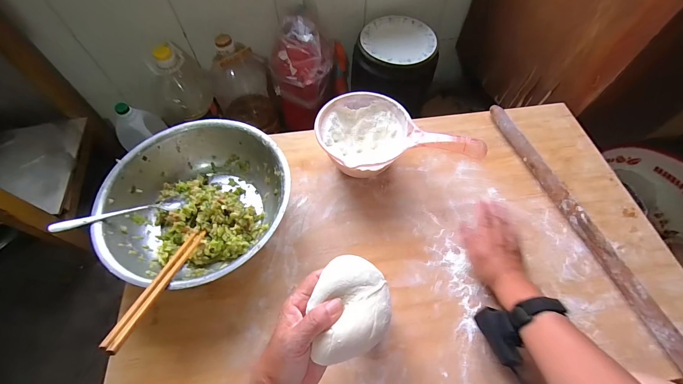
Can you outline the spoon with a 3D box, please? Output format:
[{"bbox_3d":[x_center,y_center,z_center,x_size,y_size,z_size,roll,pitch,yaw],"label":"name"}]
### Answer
[{"bbox_3d":[-0.321,0.033,0.446,0.159,0.015,0.025,-15,58,-38],"label":"spoon"}]

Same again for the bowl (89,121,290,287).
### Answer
[{"bbox_3d":[-0.215,0.020,0.479,0.268,0.086,0.259,0,60,0],"label":"bowl"}]

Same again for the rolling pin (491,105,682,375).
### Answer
[{"bbox_3d":[0.387,0.065,0.475,0.021,0.033,0.552,-14,61,-7],"label":"rolling pin"}]

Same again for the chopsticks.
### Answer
[{"bbox_3d":[-0.225,0.113,0.383,0.021,0.014,0.195,2,27,2],"label":"chopsticks"}]

